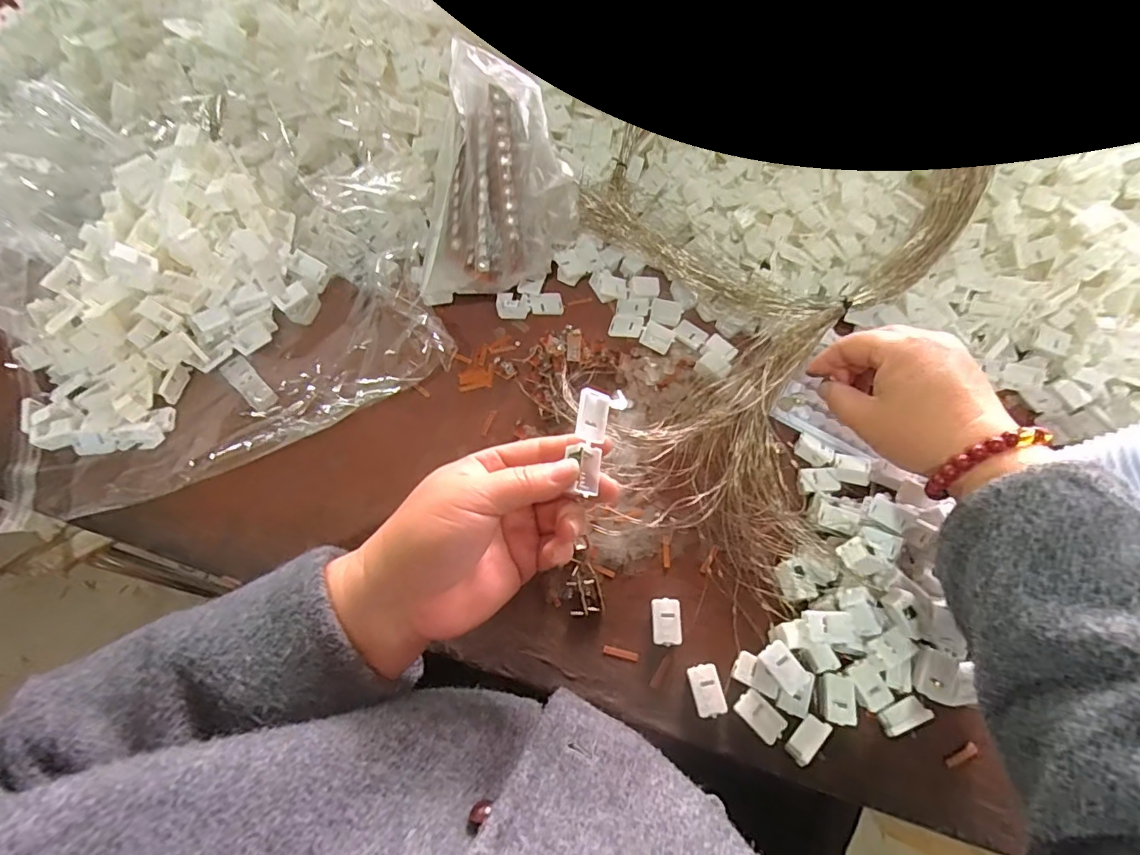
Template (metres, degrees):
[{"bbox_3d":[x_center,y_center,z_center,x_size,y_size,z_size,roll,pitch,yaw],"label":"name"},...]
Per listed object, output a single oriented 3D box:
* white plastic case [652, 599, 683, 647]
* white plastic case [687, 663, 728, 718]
[{"bbox_3d":[0.061,0.125,0.320,0.019,0.011,0.027,3,65,-1],"label":"white plastic case"},{"bbox_3d":[0.082,0.160,0.303,0.018,0.012,0.027,-9,66,-7],"label":"white plastic case"}]

